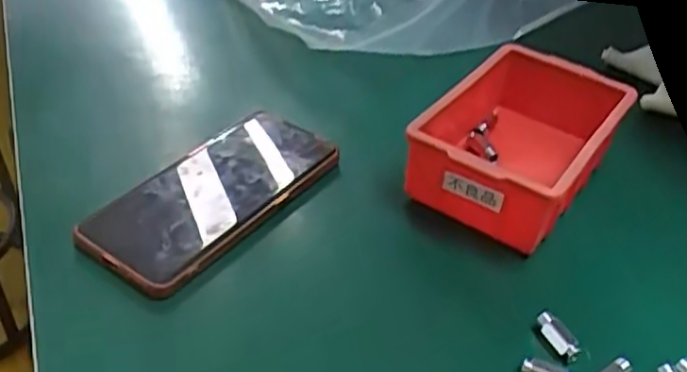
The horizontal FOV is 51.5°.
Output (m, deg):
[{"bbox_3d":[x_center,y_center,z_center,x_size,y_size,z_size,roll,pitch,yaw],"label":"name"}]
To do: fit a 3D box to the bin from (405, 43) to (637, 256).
[{"bbox_3d":[0.121,-0.033,0.473,0.099,0.054,0.165,27,44,25],"label":"bin"}]

